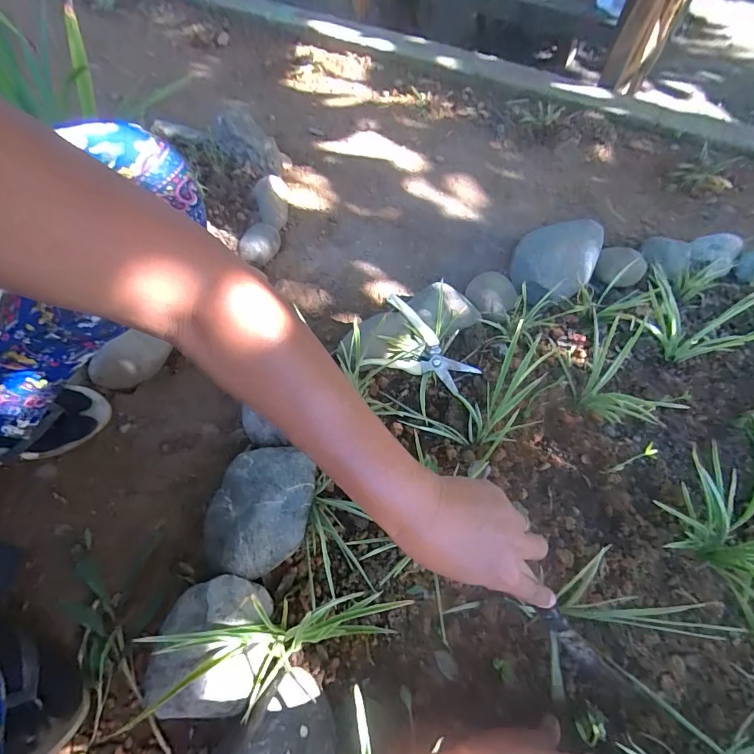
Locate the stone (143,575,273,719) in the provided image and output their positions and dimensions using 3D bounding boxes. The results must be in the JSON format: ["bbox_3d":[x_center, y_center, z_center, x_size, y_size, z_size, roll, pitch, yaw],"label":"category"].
[{"bbox_3d":[-0.169,0.272,0.431,0.102,0.066,0.118,3,56,2],"label":"stone"}]

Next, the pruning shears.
[{"bbox_3d":[0.056,-0.026,0.618,0.168,0.015,0.105,41,81,-5],"label":"pruning shears"}]

